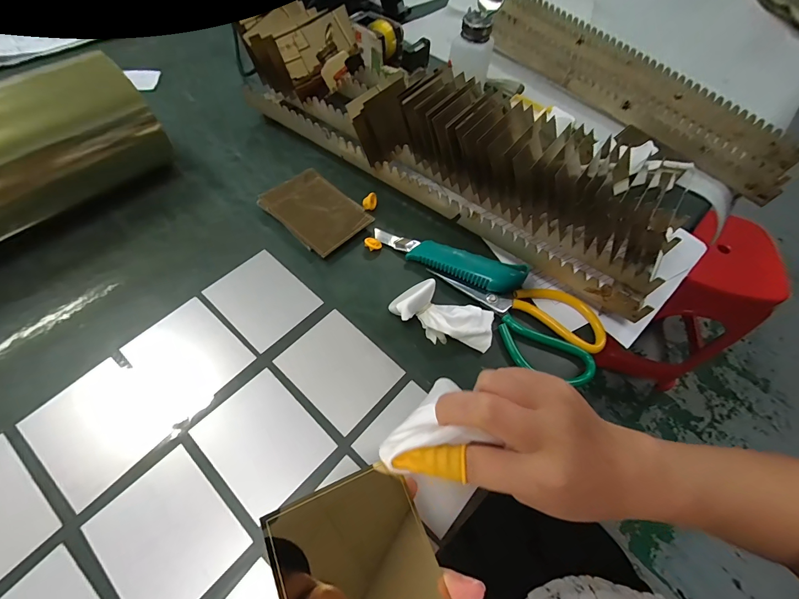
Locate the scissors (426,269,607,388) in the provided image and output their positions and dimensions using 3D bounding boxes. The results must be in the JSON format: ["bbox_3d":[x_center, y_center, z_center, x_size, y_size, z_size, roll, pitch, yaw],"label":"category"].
[{"bbox_3d":[0.120,0.016,0.368,0.179,0.015,0.098,23,60,8],"label":"scissors"}]

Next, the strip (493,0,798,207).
[{"bbox_3d":[0.368,-0.368,0.588,0.160,0.031,0.559,-32,67,-21],"label":"strip"}]

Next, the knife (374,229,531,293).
[{"bbox_3d":[0.053,-0.044,0.398,0.175,0.016,0.041,18,60,5],"label":"knife"}]

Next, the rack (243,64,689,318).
[{"bbox_3d":[0.053,-0.184,0.405,0.539,0.127,0.122,33,62,14],"label":"rack"}]

